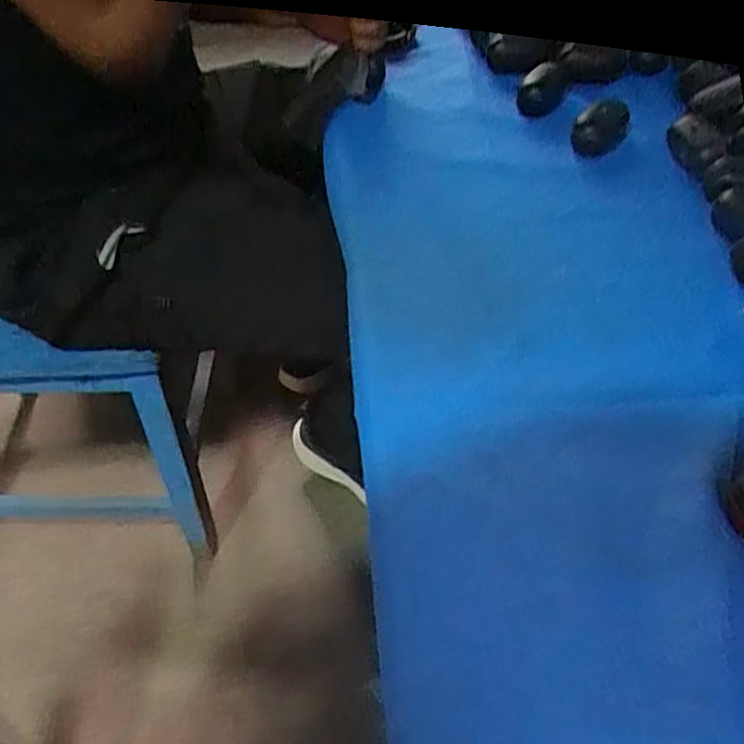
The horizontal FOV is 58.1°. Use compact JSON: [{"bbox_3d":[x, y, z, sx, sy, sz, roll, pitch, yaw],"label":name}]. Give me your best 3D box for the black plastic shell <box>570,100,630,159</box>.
[{"bbox_3d":[0.203,-0.216,0.596,0.046,0.032,0.044,11,49,16],"label":"black plastic shell"}]

